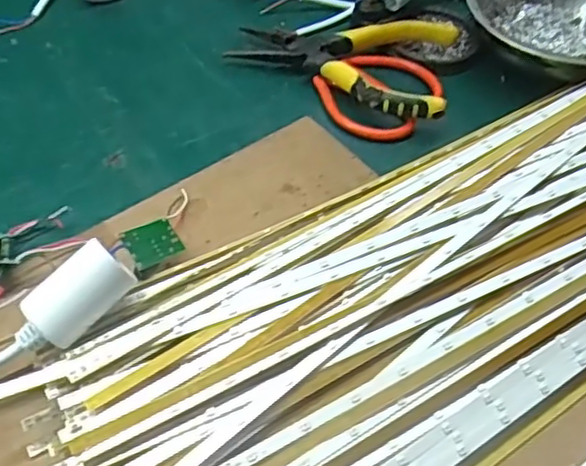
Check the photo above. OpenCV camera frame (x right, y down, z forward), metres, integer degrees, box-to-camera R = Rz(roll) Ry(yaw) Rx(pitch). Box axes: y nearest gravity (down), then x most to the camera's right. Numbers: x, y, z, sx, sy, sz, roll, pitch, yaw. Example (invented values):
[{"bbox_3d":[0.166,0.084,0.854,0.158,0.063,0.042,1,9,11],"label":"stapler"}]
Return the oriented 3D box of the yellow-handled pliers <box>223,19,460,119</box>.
[{"bbox_3d":[0.031,-0.113,0.438,0.144,0.028,0.077,10,53,4],"label":"yellow-handled pliers"}]

